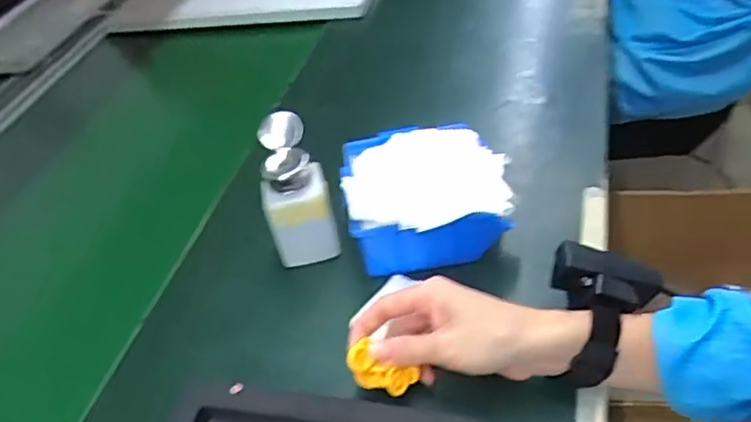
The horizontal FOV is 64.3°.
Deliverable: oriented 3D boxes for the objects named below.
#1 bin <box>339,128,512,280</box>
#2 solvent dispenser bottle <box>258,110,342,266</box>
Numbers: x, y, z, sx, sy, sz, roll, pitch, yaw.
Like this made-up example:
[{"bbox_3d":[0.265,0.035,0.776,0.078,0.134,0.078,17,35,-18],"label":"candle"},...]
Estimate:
[{"bbox_3d":[0.048,-0.010,0.545,0.145,0.082,0.126,-9,43,6],"label":"bin"},{"bbox_3d":[-0.072,-0.012,0.531,0.060,0.135,0.060,-18,43,-4],"label":"solvent dispenser bottle"}]

